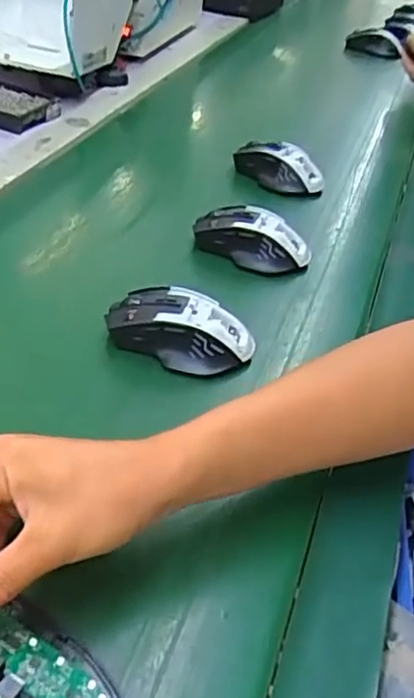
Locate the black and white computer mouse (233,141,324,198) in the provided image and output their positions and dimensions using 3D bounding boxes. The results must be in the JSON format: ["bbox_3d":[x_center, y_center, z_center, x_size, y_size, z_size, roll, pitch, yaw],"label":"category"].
[{"bbox_3d":[0.084,-0.221,0.780,0.115,0.038,0.051,27,43,22],"label":"black and white computer mouse"}]

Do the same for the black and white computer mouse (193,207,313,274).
[{"bbox_3d":[0.045,-0.109,0.640,0.114,0.038,0.061,19,40,13],"label":"black and white computer mouse"}]

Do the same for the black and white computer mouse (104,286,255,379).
[{"bbox_3d":[-0.021,-0.015,0.516,0.112,0.038,0.060,15,39,9],"label":"black and white computer mouse"}]

